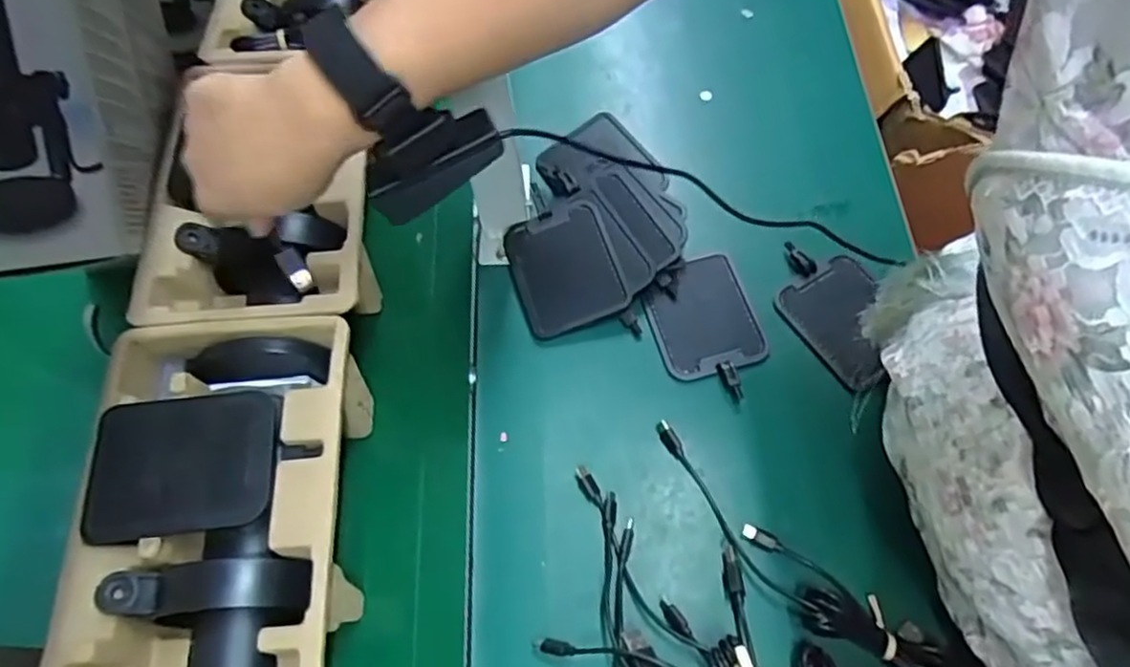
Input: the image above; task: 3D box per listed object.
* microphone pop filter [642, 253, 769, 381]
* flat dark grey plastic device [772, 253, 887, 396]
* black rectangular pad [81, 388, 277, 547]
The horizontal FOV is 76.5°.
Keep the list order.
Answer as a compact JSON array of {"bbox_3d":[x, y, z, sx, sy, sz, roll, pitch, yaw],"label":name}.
[{"bbox_3d":[0.103,-0.014,0.546,0.078,0.005,0.093,-15,64,-5],"label":"microphone pop filter"},{"bbox_3d":[0.211,-0.009,0.535,0.071,0.009,0.094,-27,66,-11],"label":"flat dark grey plastic device"},{"bbox_3d":[-0.216,0.072,0.406,0.100,0.013,0.081,-10,64,2],"label":"black rectangular pad"}]

